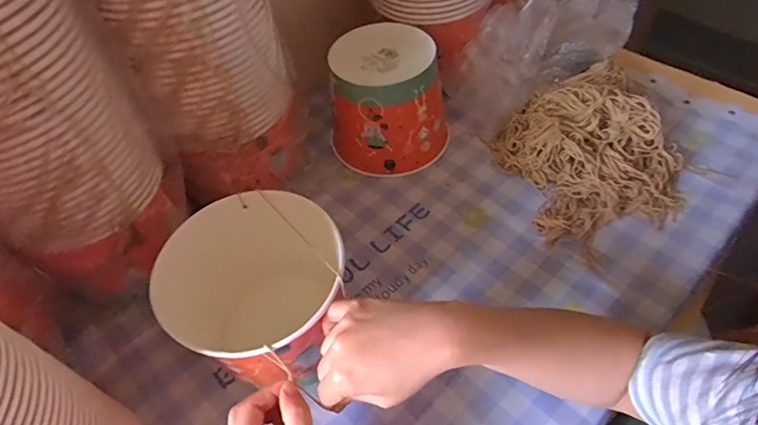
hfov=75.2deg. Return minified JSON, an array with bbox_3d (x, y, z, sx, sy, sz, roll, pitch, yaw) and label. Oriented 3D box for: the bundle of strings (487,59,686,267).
[{"bbox_3d":[0.260,-0.081,0.591,0.226,0.070,0.219,-23,54,-12],"label":"bundle of strings"}]

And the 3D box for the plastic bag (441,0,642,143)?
[{"bbox_3d":[0.247,-0.243,0.688,0.338,0.116,0.105,-33,56,-19],"label":"plastic bag"}]

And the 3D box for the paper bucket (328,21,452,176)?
[{"bbox_3d":[0.014,-0.145,0.635,0.147,0.140,0.142,0,52,5],"label":"paper bucket"}]

